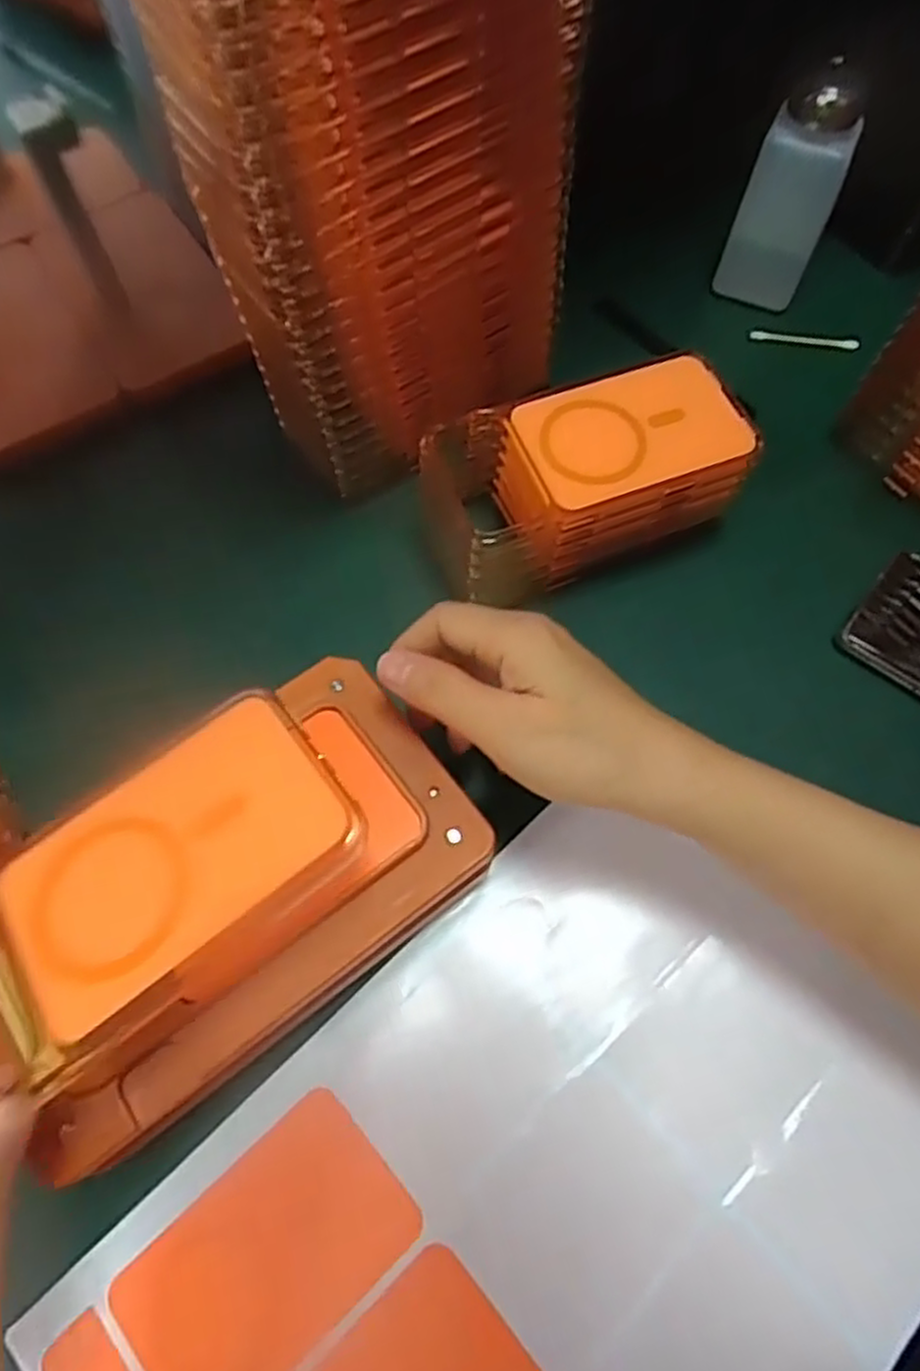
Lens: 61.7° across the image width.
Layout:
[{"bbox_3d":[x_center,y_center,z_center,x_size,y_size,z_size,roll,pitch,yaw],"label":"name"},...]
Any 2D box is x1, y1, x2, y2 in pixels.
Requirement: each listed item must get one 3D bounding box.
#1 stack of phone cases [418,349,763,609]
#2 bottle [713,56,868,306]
[{"bbox_3d":[0.065,-0.112,0.421,0.166,0.066,0.091,-13,67,-6],"label":"stack of phone cases"},{"bbox_3d":[0.205,-0.304,0.480,0.055,0.119,0.042,22,68,9],"label":"bottle"}]

